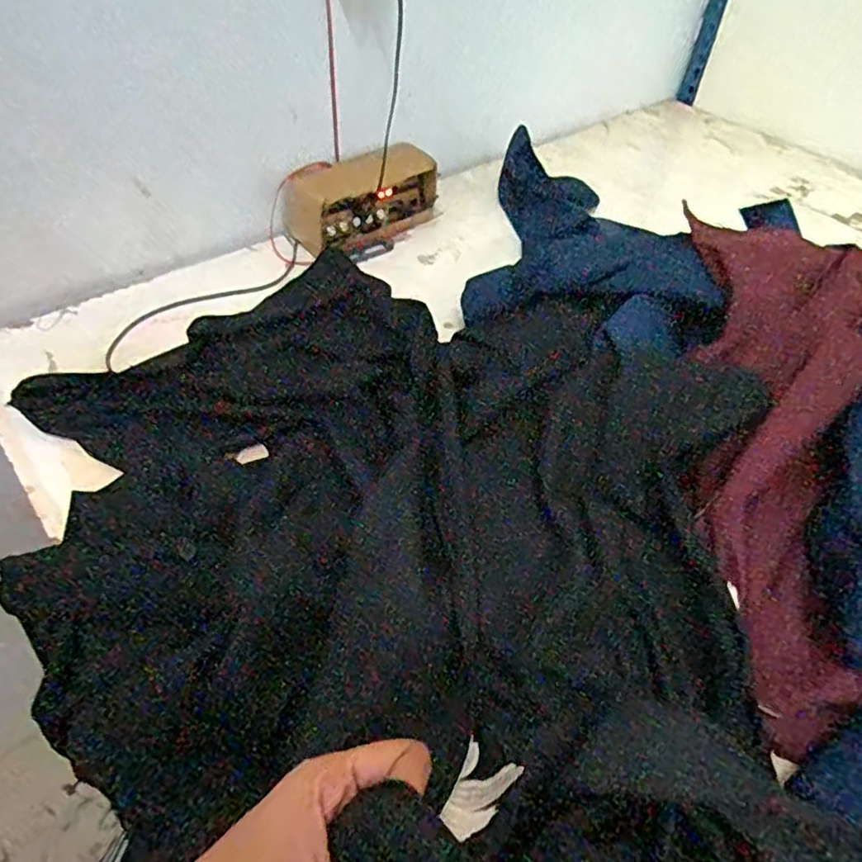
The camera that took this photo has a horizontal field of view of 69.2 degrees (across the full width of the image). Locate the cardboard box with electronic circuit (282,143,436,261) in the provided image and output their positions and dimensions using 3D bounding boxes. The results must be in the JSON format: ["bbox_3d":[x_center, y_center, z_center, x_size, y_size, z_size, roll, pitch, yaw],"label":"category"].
[{"bbox_3d":[-0.083,-0.288,0.771,0.189,0.082,0.065,-28,56,-27],"label":"cardboard box with electronic circuit"}]

